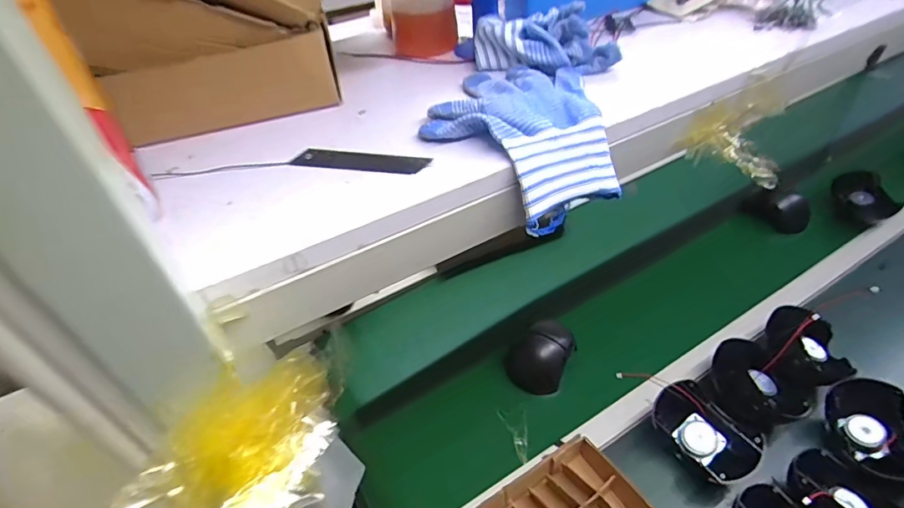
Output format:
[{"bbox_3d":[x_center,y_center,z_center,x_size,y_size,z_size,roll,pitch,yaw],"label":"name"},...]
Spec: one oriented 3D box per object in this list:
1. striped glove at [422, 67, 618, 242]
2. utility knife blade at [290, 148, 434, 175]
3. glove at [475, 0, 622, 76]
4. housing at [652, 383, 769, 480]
[{"bbox_3d":[0.048,-0.091,0.377,0.138,0.057,0.163,-8,43,-4],"label":"striped glove"},{"bbox_3d":[-0.064,-0.066,0.340,0.097,0.004,0.020,8,45,13],"label":"utility knife blade"},{"bbox_3d":[0.088,-0.197,0.437,0.130,0.043,0.075,15,47,20],"label":"glove"},{"bbox_3d":[0.335,0.242,0.646,0.075,0.056,0.133,-28,48,-23],"label":"housing"}]

